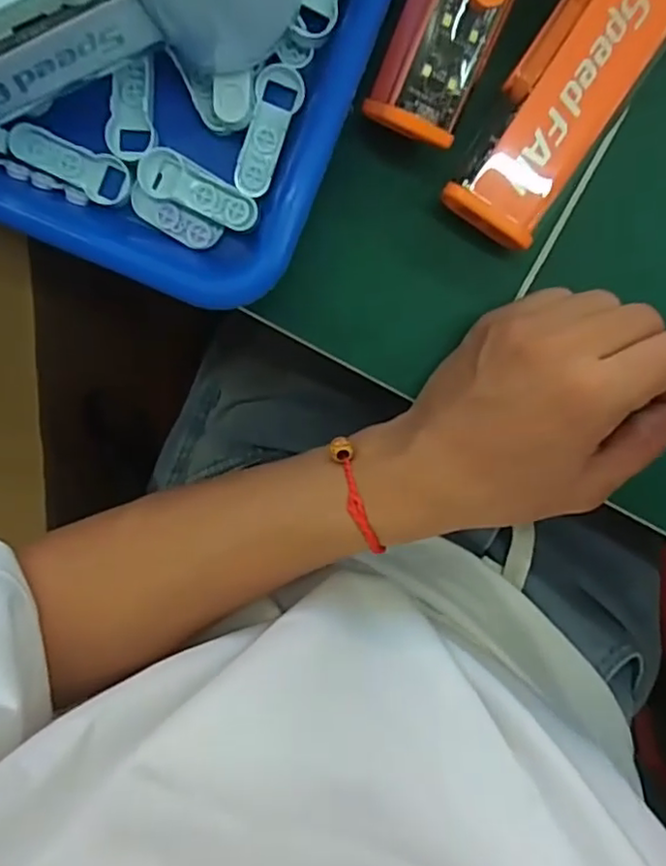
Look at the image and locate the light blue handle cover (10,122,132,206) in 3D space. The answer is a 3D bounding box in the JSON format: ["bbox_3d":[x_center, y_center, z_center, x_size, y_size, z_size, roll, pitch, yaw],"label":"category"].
[{"bbox_3d":[-0.104,-0.107,0.258,0.048,0.007,0.018,22,96,-2],"label":"light blue handle cover"}]

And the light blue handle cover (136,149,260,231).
[{"bbox_3d":[-0.053,-0.096,0.258,0.048,0.008,0.018,22,96,-2],"label":"light blue handle cover"}]

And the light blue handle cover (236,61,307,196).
[{"bbox_3d":[-0.026,-0.119,0.256,0.017,0.008,0.050,21,96,-1],"label":"light blue handle cover"}]

